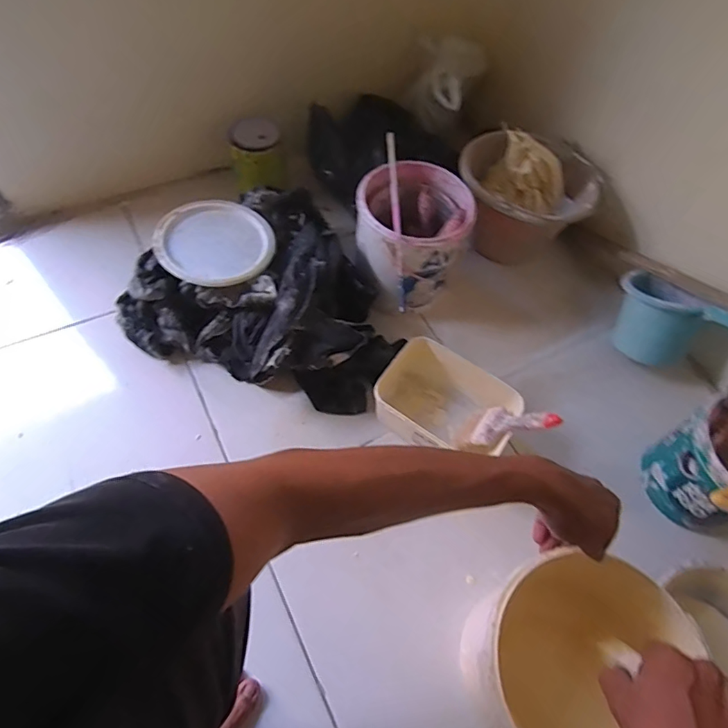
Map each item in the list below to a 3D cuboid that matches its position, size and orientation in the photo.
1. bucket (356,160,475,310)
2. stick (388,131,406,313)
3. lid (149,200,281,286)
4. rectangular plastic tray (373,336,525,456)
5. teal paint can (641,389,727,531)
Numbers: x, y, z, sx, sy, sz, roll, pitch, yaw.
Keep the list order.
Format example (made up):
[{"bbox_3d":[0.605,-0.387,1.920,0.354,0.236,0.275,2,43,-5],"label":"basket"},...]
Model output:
[{"bbox_3d":[0.079,-0.214,0.827,0.187,0.196,0.179,3,60,-5],"label":"bucket"},{"bbox_3d":[0.049,-0.232,0.733,0.014,0.019,0.360,2,60,-5],"label":"stick"},{"bbox_3d":[-0.233,-0.197,0.767,0.173,0.032,0.161,3,60,-5],"label":"lid"},{"bbox_3d":[0.127,0.061,0.749,0.195,0.091,0.144,31,62,12],"label":"rectangular plastic tray"},{"bbox_3d":[0.506,0.138,0.680,0.170,0.157,0.149,-30,67,-21],"label":"teal paint can"}]

